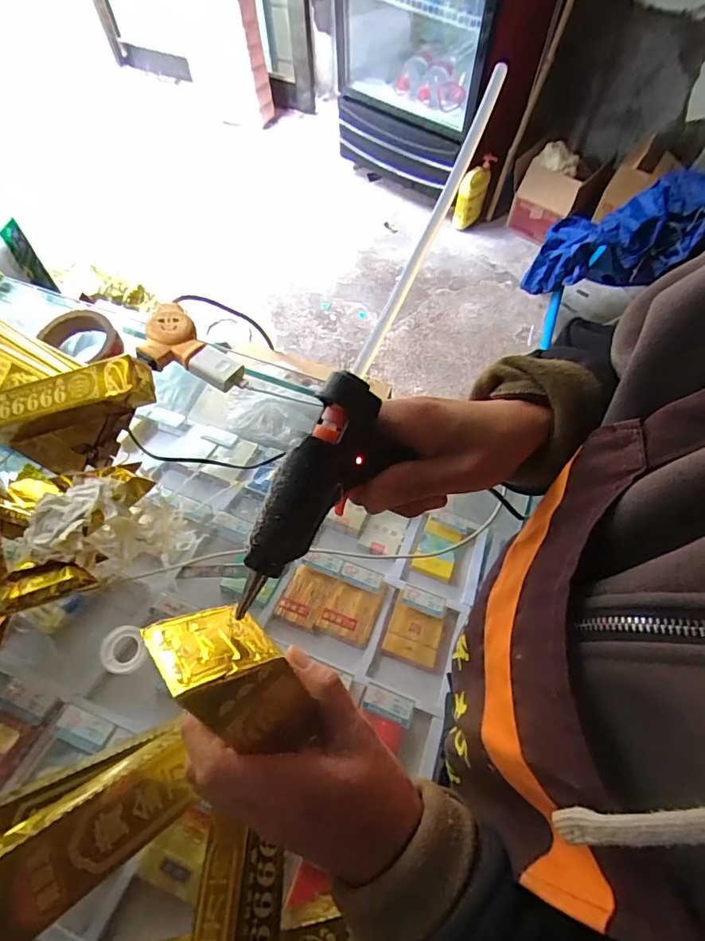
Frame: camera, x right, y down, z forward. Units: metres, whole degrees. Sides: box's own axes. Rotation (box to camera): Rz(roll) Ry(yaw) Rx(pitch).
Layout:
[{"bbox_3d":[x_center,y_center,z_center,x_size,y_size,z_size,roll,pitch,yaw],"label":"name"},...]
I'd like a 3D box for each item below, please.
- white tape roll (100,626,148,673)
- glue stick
[{"bbox_3d":[-0.217,0.170,0.460,0.040,0.007,0.044,0,64,0],"label":"white tape roll"},{"bbox_3d":[0.045,-0.138,0.260,0.009,0.012,0.201,23,79,11],"label":"glue stick"}]

